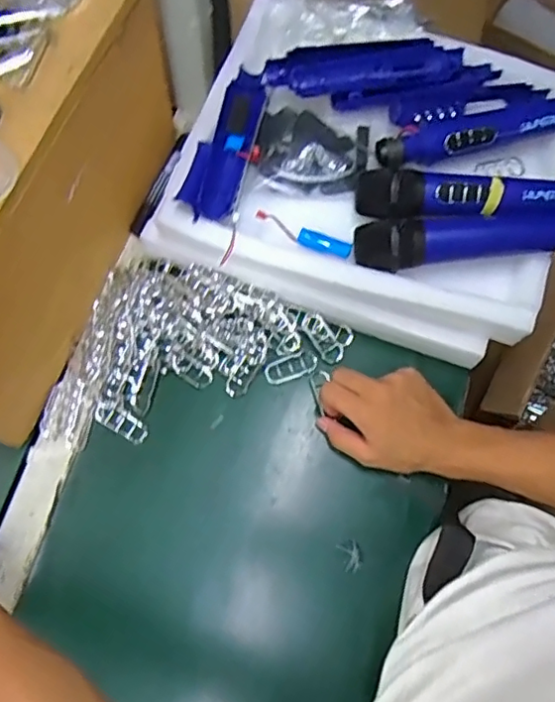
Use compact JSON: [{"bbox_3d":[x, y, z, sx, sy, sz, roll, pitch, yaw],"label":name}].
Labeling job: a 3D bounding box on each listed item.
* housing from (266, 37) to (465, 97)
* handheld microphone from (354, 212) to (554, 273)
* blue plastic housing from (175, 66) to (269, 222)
[{"bbox_3d":[0.085,-0.279,0.569,0.187,0.021,0.043,-10,71,-6],"label":"housing"},{"bbox_3d":[0.170,-0.104,0.515,0.194,0.035,0.044,-4,70,-4],"label":"handheld microphone"},{"bbox_3d":[-0.048,-0.200,0.553,0.047,0.020,0.168,15,70,3],"label":"blue plastic housing"}]

